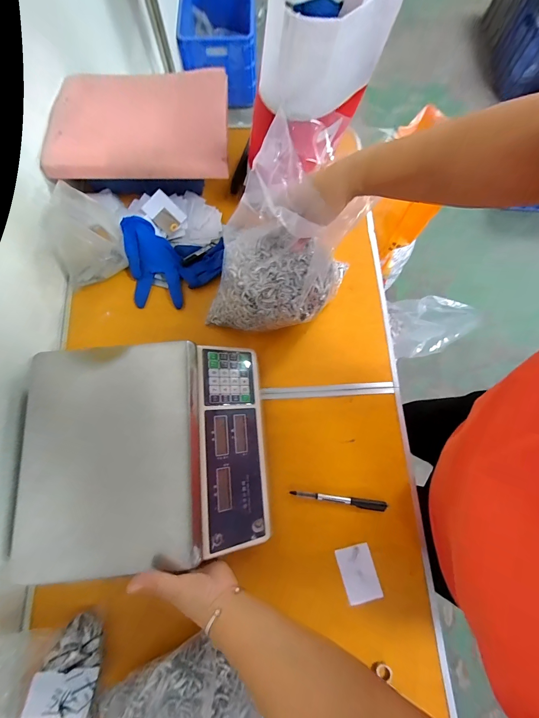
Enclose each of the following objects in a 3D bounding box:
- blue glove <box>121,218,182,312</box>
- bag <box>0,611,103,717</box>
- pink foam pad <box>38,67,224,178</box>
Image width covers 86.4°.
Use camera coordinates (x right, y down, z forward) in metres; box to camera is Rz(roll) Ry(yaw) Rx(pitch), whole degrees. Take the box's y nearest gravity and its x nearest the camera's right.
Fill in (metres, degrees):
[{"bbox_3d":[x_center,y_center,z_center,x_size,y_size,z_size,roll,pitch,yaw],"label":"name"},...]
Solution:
[{"bbox_3d":[-0.218,-0.177,0.537,0.091,0.073,0.147,-6,76,-1],"label":"blue glove"},{"bbox_3d":[-0.299,0.413,0.362,0.153,0.061,0.124,12,73,-31],"label":"bag"},{"bbox_3d":[-0.240,-0.440,0.531,0.316,0.028,0.237,-3,75,-1],"label":"pink foam pad"}]

